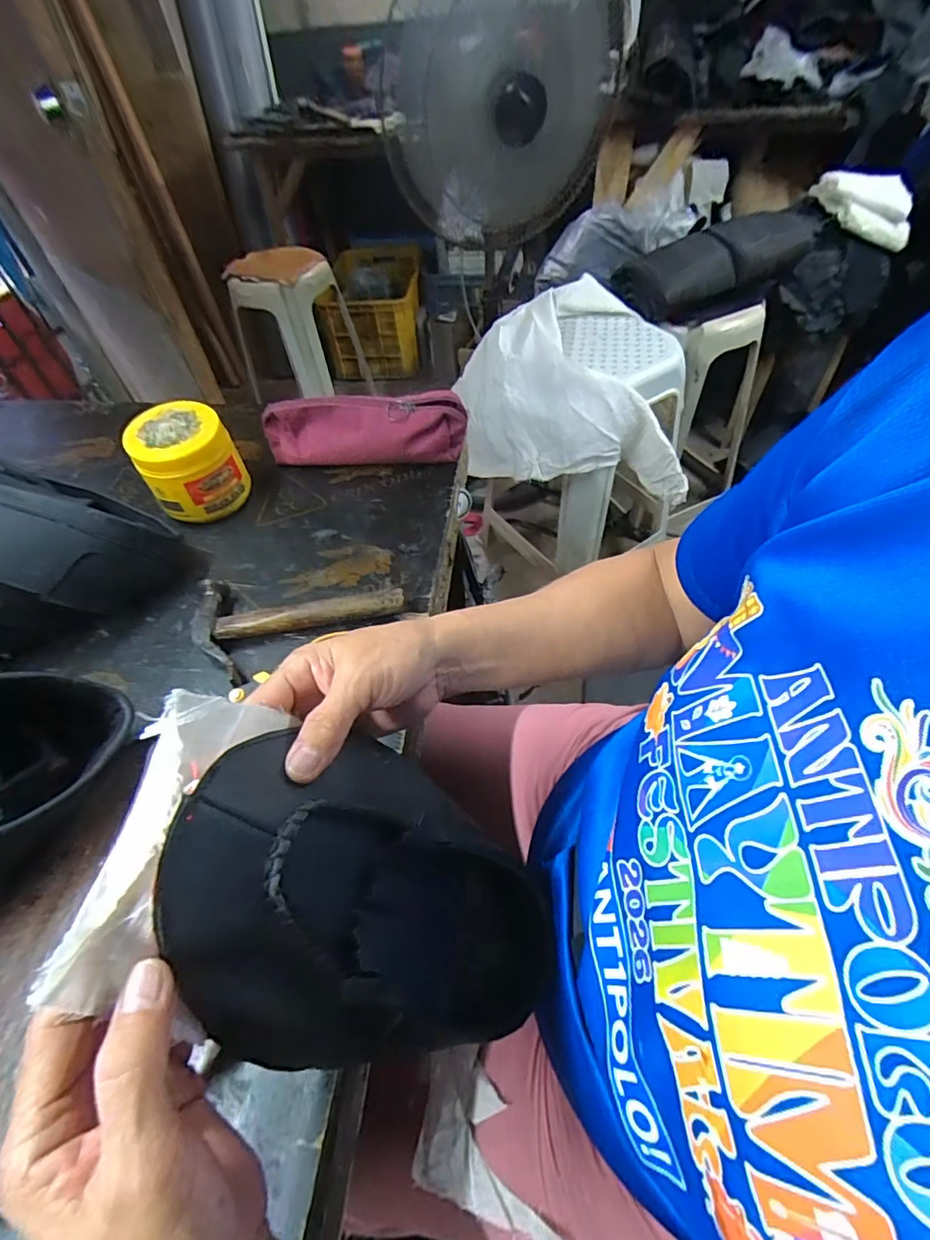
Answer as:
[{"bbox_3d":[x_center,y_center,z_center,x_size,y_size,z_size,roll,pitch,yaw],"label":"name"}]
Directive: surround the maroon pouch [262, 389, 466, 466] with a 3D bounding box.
[{"bbox_3d":[-0.119,-0.217,0.602,0.237,0.064,0.050,1,53,4],"label":"maroon pouch"}]

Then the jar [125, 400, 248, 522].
[{"bbox_3d":[-0.293,-0.168,0.562,0.094,0.088,0.089,-2,53,3],"label":"jar"}]

